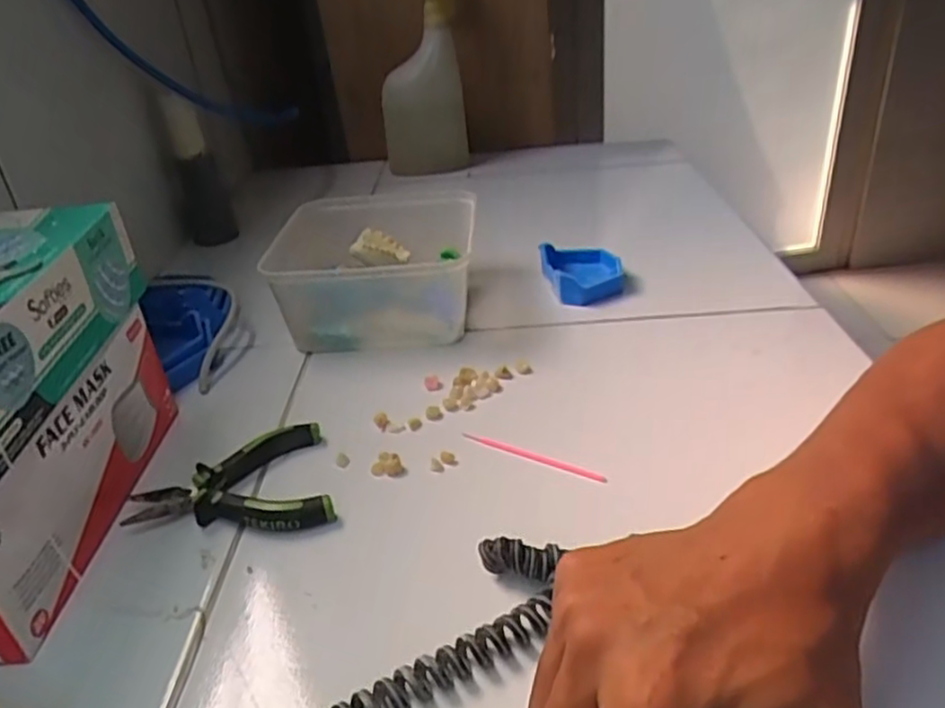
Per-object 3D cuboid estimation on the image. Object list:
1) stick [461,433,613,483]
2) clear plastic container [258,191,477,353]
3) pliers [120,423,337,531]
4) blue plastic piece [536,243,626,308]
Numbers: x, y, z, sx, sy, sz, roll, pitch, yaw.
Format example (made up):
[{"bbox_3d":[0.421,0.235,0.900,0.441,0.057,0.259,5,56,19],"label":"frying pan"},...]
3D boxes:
[{"bbox_3d":[0.035,0.062,0.427,0.095,0.007,0.005,14,36,29],"label":"stick"},{"bbox_3d":[-0.073,-0.071,0.593,0.150,0.076,0.163,-1,30,5],"label":"clear plastic container"},{"bbox_3d":[-0.140,0.080,0.411,0.108,0.017,0.080,-13,31,-14],"label":"pliers"},{"bbox_3d":[0.097,-0.071,0.615,0.064,0.028,0.080,-8,30,-6],"label":"blue plastic piece"}]

